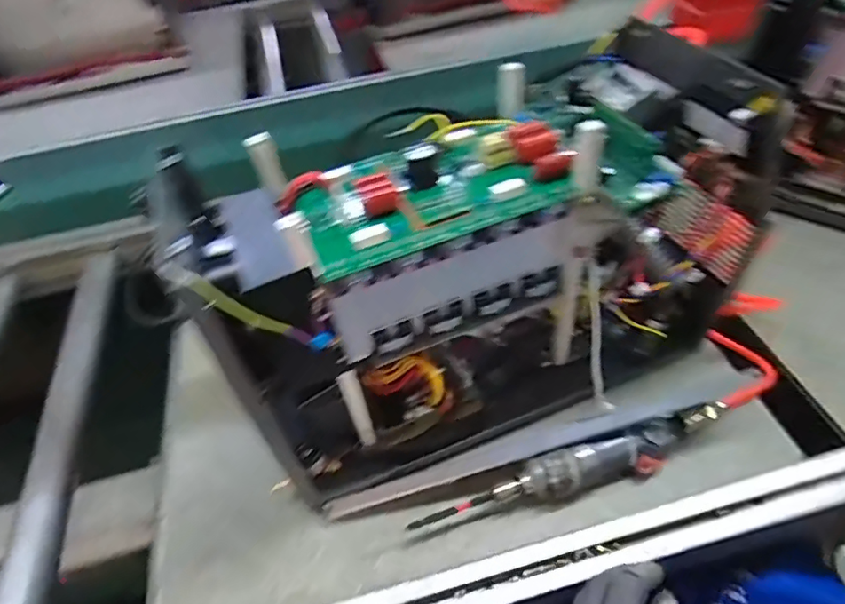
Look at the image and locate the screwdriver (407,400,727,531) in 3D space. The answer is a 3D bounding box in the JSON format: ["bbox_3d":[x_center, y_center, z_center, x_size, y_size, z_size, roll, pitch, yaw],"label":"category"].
[{"bbox_3d":[0.143,0.154,0.494,0.324,0.046,0.046,-17,47,-7],"label":"screwdriver"}]

